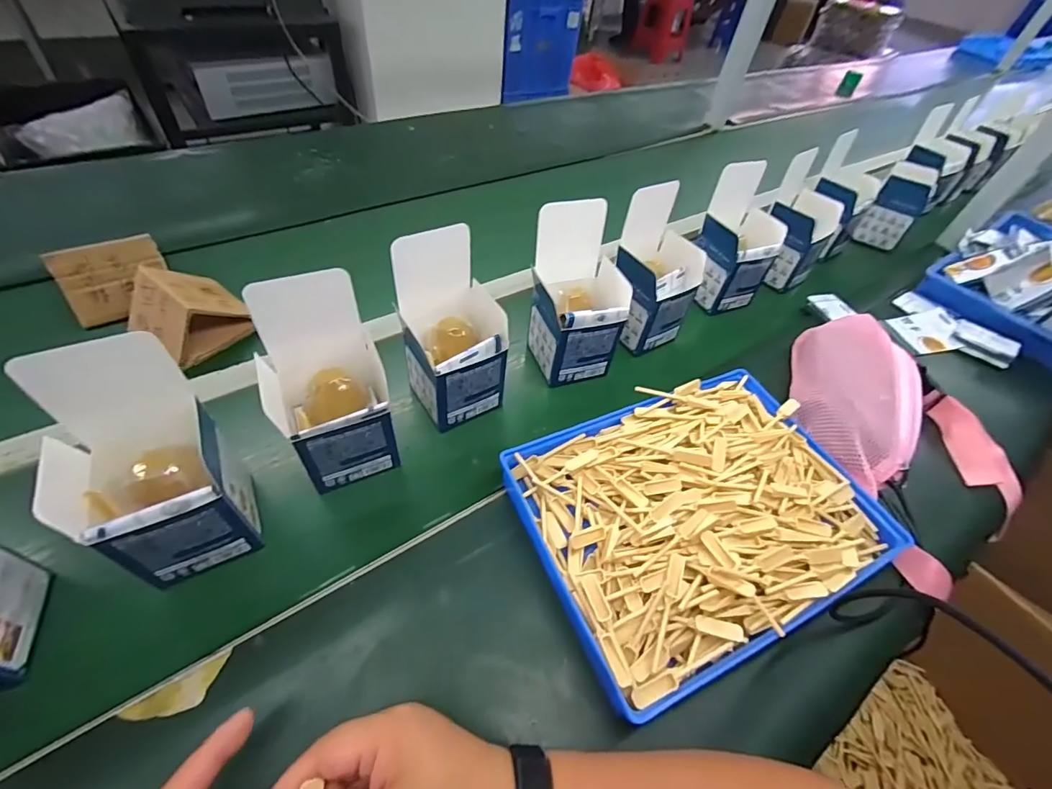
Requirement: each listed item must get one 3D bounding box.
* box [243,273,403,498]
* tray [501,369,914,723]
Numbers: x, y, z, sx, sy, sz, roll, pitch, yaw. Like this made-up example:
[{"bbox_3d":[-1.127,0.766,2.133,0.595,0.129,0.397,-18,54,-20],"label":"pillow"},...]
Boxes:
[{"bbox_3d":[-0.176,-0.006,0.408,0.096,0.169,0.098,-17,55,-19],"label":"box"},{"bbox_3d":[0.162,0.104,0.434,0.317,0.054,0.231,-18,55,-19],"label":"tray"}]

